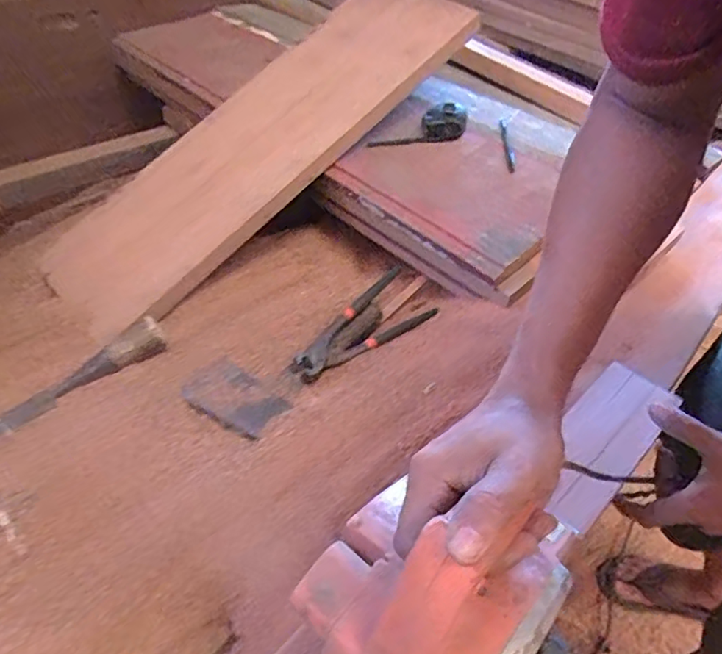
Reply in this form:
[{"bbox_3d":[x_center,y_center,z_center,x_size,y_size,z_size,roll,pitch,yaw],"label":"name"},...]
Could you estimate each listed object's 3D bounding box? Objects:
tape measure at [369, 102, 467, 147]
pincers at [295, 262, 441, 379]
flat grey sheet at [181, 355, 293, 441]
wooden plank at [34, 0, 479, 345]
[{"bbox_3d":[0.084,-0.287,0.804,0.154,0.039,0.056,-23,44,-5],"label":"tape measure"},{"bbox_3d":[0.009,-0.007,0.639,0.072,0.026,0.212,28,47,28],"label":"pincers"},{"bbox_3d":[-0.132,0.071,0.559,0.107,0.007,0.067,29,48,29],"label":"flat grey sheet"},{"bbox_3d":[-0.142,-0.274,0.784,0.675,0.032,0.211,-45,62,-12],"label":"wooden plank"}]

